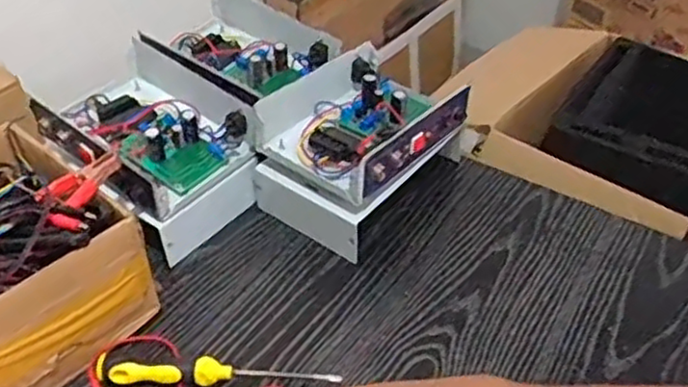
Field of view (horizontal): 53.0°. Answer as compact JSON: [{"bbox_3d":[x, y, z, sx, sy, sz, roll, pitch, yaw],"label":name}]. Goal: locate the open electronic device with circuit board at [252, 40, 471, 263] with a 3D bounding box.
[{"bbox_3d":[0.018,-0.051,0.779,0.161,0.119,0.206,29,50,28],"label":"open electronic device with circuit board"}]

